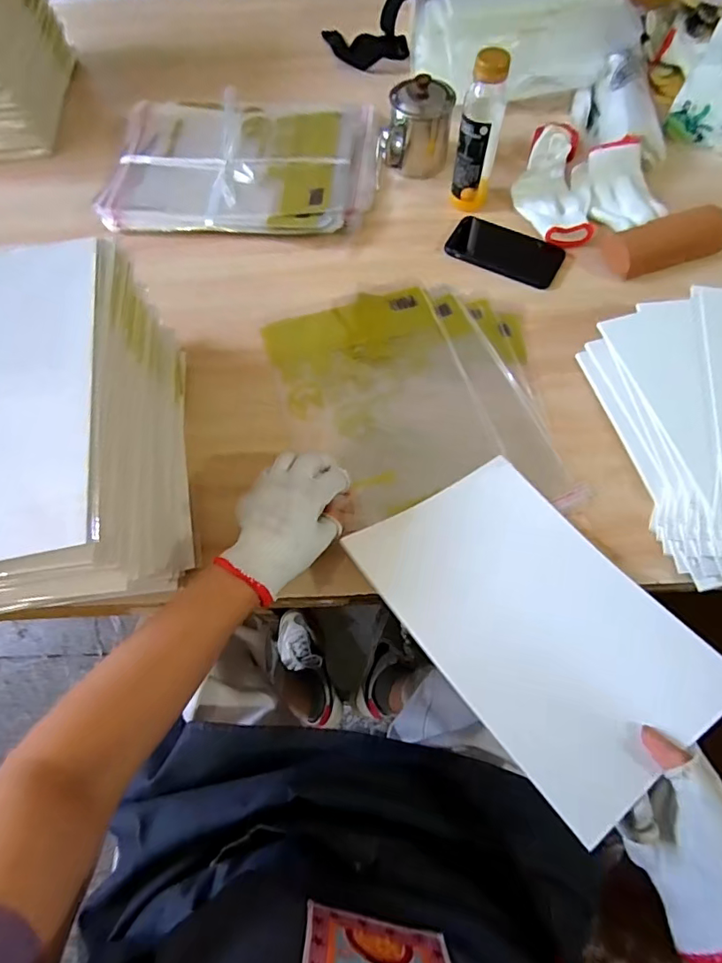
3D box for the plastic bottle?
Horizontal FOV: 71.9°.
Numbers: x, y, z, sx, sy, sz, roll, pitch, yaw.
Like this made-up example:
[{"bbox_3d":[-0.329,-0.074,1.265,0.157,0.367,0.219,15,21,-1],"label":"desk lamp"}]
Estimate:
[{"bbox_3d":[0.151,-0.442,0.637,0.049,0.177,0.052,10,67,6],"label":"plastic bottle"}]

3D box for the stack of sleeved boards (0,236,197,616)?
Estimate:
[{"bbox_3d":[-0.294,-0.029,0.465,0.216,0.185,0.293,-10,66,-3],"label":"stack of sleeved boards"}]

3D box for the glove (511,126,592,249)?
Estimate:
[{"bbox_3d":[0.266,-0.424,0.692,0.094,0.038,0.209,1,66,2],"label":"glove"}]

